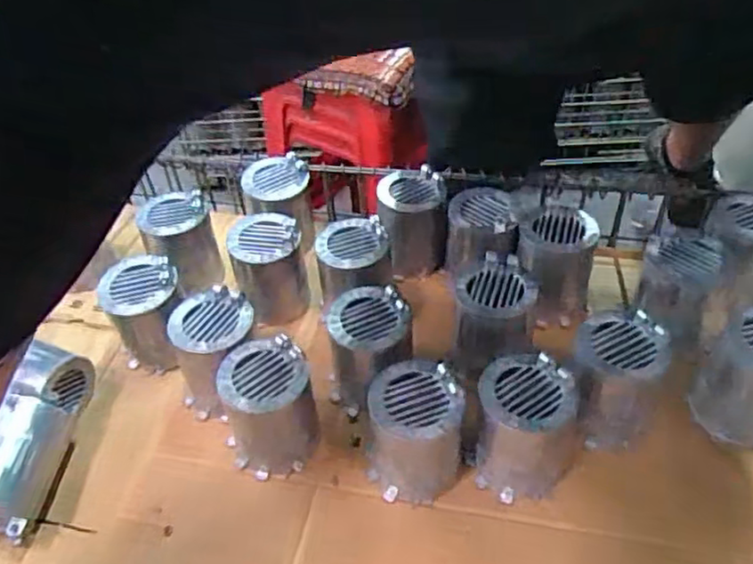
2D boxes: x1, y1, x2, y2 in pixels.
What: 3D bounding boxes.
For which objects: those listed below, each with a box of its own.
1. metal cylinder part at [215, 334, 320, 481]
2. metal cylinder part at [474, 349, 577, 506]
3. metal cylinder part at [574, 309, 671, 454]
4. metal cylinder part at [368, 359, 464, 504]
[{"bbox_3d":[-0.110,0.128,0.639,0.092,0.119,0.100,-3,44,3],"label":"metal cylinder part"},{"bbox_3d":[0.141,0.140,0.606,0.091,0.116,0.094,24,51,27],"label":"metal cylinder part"},{"bbox_3d":[0.239,0.097,0.639,0.085,0.119,0.080,17,48,22],"label":"metal cylinder part"},{"bbox_3d":[0.036,0.145,0.612,0.093,0.117,0.093,-5,44,1],"label":"metal cylinder part"}]

